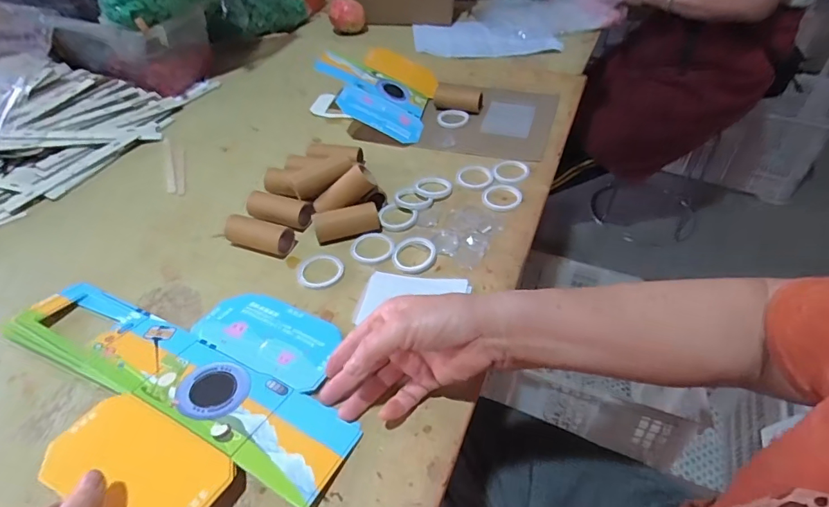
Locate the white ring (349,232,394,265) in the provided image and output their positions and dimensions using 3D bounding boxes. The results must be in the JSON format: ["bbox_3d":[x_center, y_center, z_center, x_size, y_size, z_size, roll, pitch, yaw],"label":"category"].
[{"bbox_3d":[-0.046,-0.007,0.524,0.048,0.011,0.049,-2,44,1],"label":"white ring"}]

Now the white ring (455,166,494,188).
[{"bbox_3d":[0.079,-0.100,0.609,0.048,0.007,0.047,-2,44,1],"label":"white ring"}]

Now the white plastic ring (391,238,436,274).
[{"bbox_3d":[0.000,0.000,0.510,0.047,0.008,0.047,-2,44,1],"label":"white plastic ring"}]

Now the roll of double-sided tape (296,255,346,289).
[{"bbox_3d":[-0.100,0.019,0.500,0.048,0.007,0.046,-2,44,1],"label":"roll of double-sided tape"}]

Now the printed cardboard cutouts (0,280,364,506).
[{"bbox_3d":[-0.210,0.099,0.405,0.345,0.014,0.208,18,39,20],"label":"printed cardboard cutouts"}]

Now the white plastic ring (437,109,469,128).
[{"bbox_3d":[0.058,-0.206,0.716,0.046,0.005,0.045,-2,44,1],"label":"white plastic ring"}]

